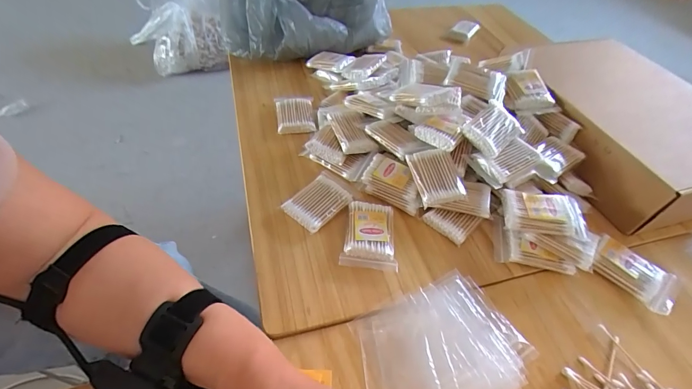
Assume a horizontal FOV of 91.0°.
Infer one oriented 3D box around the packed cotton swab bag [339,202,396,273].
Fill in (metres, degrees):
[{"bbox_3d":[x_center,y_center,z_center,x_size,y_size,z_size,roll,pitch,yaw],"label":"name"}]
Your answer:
[{"bbox_3d":[0.030,0.050,0.415,0.062,0.020,0.086,8,49,2],"label":"packed cotton swab bag"}]

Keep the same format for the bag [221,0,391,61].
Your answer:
[{"bbox_3d":[-0.064,-0.370,0.670,0.332,0.158,0.162,-27,56,-25],"label":"bag"}]

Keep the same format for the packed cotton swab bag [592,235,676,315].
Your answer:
[{"bbox_3d":[0.342,0.094,0.405,0.087,0.021,0.056,38,56,25],"label":"packed cotton swab bag"}]

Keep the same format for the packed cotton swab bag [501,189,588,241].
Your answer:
[{"bbox_3d":[0.242,0.020,0.411,0.093,0.011,0.056,9,49,2],"label":"packed cotton swab bag"}]

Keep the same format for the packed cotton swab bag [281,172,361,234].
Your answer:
[{"bbox_3d":[-0.032,0.007,0.443,0.059,0.019,0.090,33,54,22],"label":"packed cotton swab bag"}]

